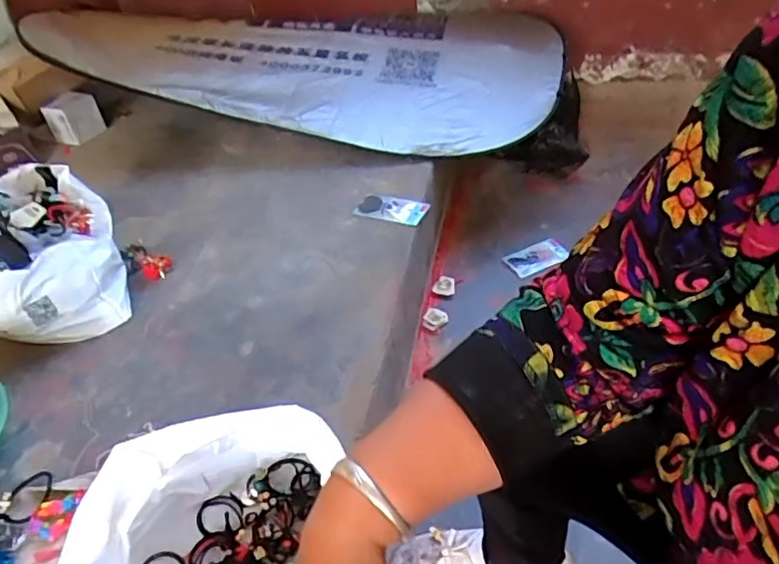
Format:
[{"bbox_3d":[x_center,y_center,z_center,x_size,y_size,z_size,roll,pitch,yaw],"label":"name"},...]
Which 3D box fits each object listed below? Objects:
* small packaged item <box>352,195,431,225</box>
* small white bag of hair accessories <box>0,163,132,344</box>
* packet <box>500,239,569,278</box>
[{"bbox_3d":[0.006,-0.146,1.118,0.132,0.009,0.077,9,44,17],"label":"small packaged item"},{"bbox_3d":[-0.589,-0.070,0.981,0.204,0.192,0.323,-18,43,-12],"label":"small white bag of hair accessories"},{"bbox_3d":[0.324,-0.055,1.275,0.135,0.010,0.076,-23,44,-17],"label":"packet"}]

